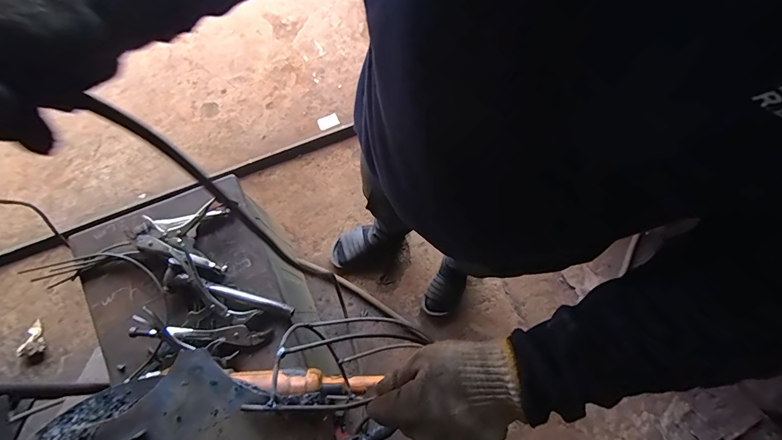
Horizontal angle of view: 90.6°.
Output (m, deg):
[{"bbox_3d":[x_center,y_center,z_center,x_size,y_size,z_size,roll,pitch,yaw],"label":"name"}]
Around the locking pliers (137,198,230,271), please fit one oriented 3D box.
[{"bbox_3d":[-0.389,0.029,0.722,0.152,0.040,0.123,1,75,-1],"label":"locking pliers"}]

